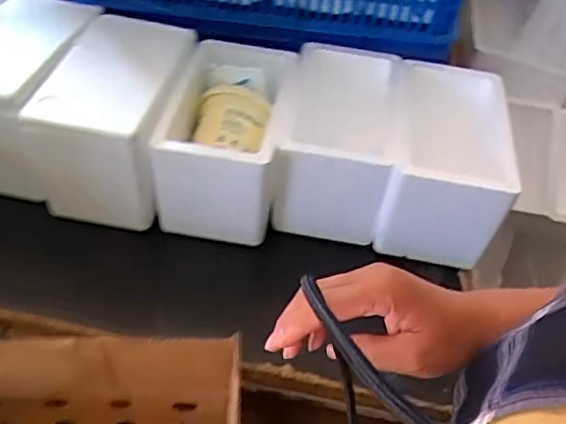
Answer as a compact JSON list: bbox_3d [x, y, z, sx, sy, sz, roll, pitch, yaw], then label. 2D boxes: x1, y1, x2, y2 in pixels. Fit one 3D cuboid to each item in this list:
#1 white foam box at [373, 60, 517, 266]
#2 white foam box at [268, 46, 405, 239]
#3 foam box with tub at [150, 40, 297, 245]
[{"bbox_3d":[0.219,-0.070,0.783,0.145,0.143,0.257,11,46,5],"label":"white foam box"},{"bbox_3d":[0.077,-0.098,0.798,0.150,0.145,0.258,9,46,2],"label":"white foam box"},{"bbox_3d":[-0.084,-0.101,0.794,0.162,0.164,0.248,9,46,2],"label":"foam box with tub"}]

